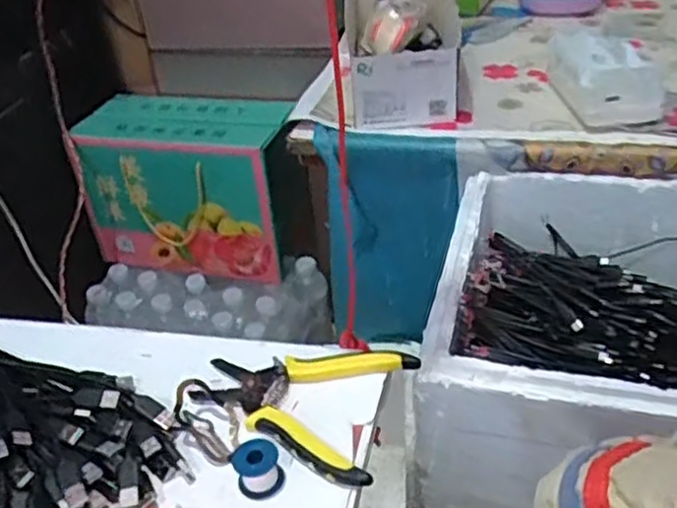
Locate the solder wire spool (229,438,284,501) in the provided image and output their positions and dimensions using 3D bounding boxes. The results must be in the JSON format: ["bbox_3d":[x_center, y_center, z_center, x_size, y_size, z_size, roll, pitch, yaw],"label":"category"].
[{"bbox_3d":[-0.053,0.141,0.472,0.030,0.029,0.028,-13,36,-11],"label":"solder wire spool"}]

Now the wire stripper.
[{"bbox_3d":[-0.033,0.107,0.529,0.153,0.017,0.118,8,38,18],"label":"wire stripper"}]

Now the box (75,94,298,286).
[{"bbox_3d":[-0.222,-0.111,1.156,0.331,0.236,0.154,6,37,16],"label":"box"}]

